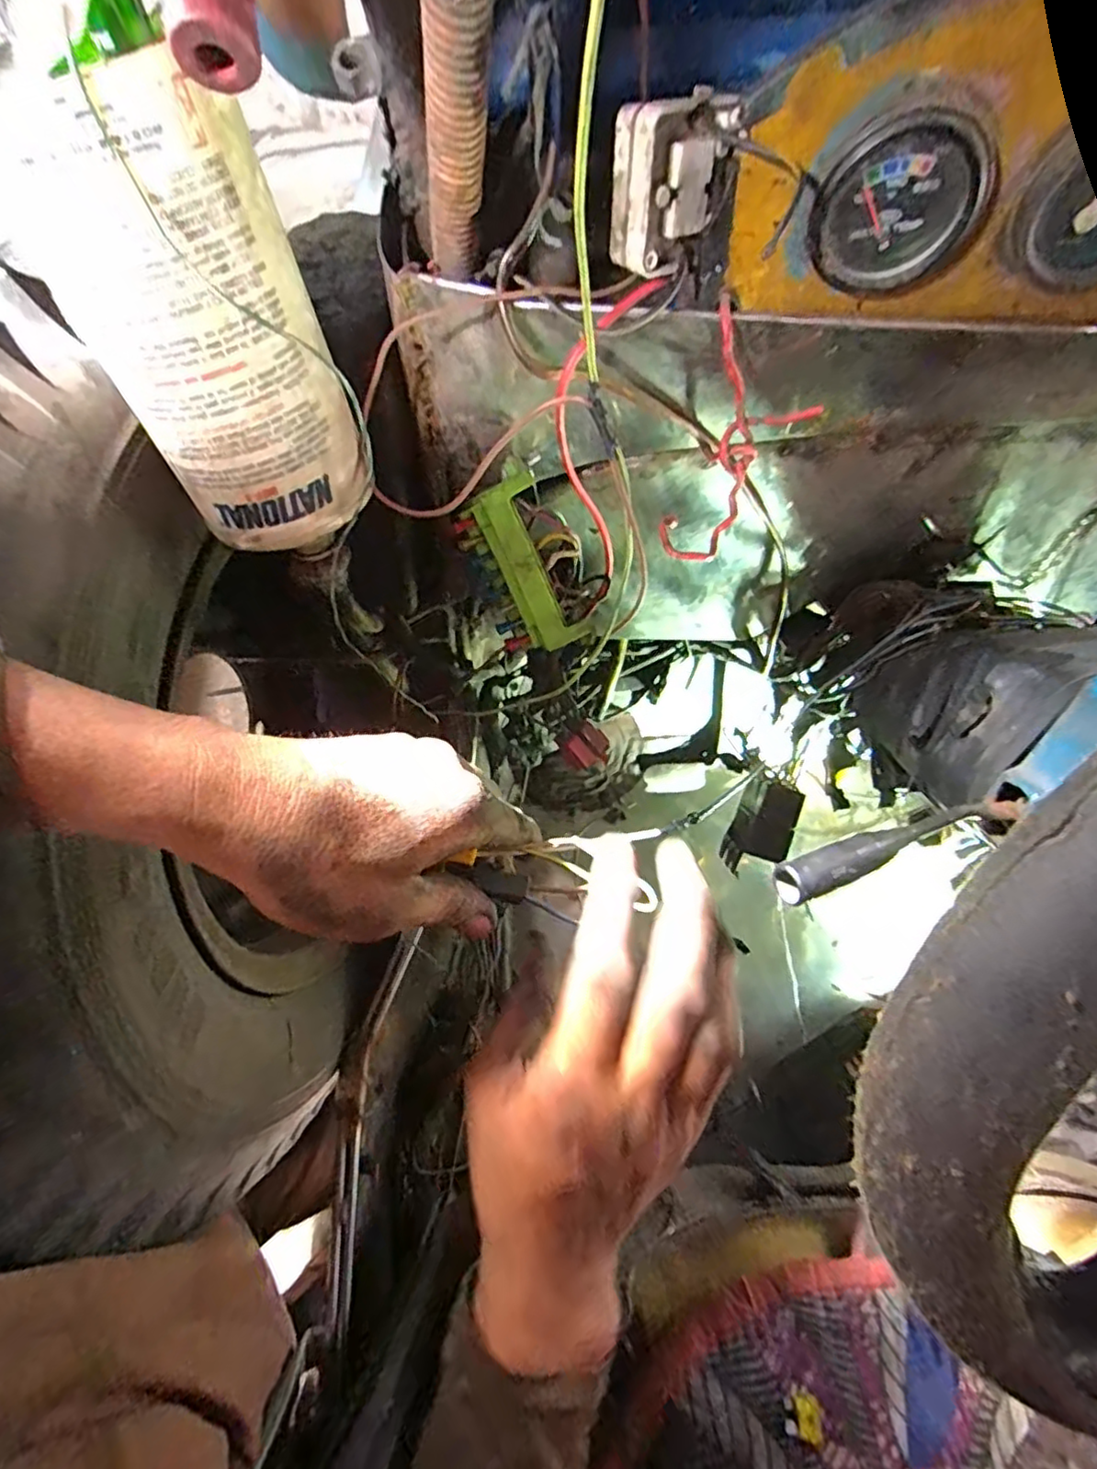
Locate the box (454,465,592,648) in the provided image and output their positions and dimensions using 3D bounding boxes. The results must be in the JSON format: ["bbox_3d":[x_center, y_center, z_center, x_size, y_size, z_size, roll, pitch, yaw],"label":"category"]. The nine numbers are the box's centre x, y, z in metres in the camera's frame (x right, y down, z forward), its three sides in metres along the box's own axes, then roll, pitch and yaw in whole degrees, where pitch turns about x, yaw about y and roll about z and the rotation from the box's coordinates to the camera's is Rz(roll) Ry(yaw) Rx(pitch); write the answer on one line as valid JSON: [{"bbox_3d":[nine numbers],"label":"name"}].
[{"bbox_3d":[-0.015,-0.086,0.341,0.043,0.019,0.088,-30,109,-13],"label":"box"}]

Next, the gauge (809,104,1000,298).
[{"bbox_3d":[0.126,-0.186,0.224,0.060,0.056,0.016,2,64,2],"label":"gauge"}]

